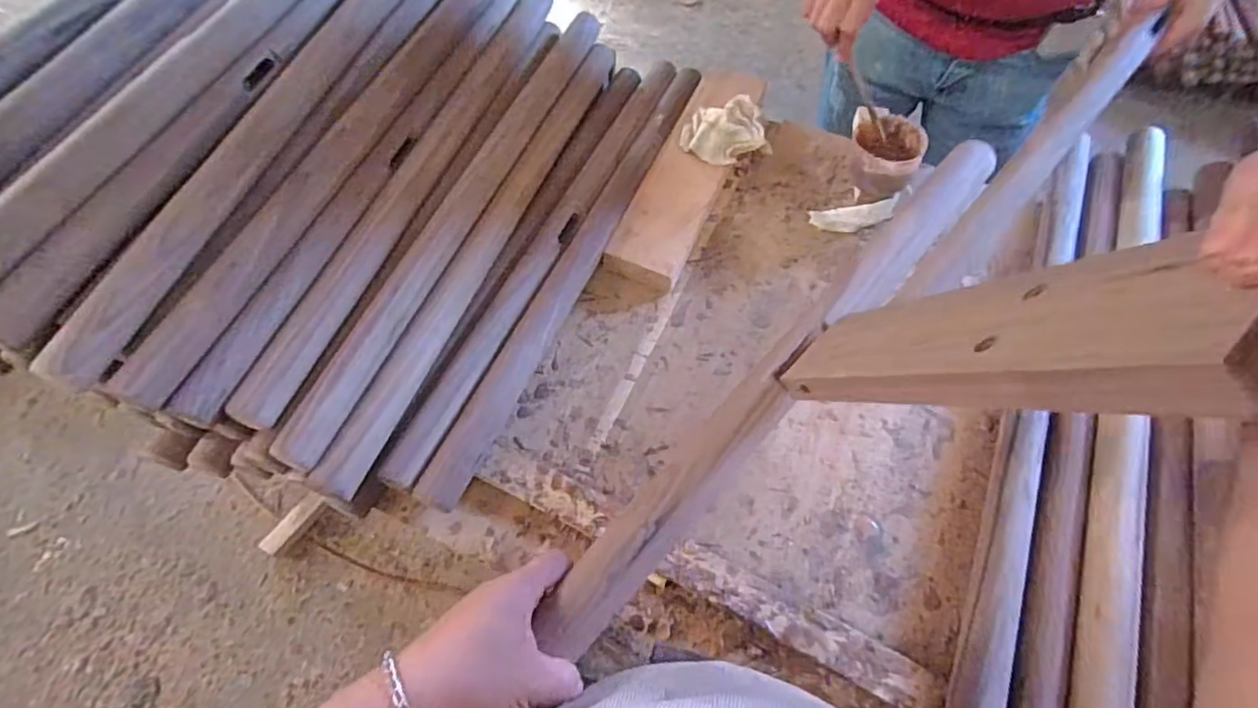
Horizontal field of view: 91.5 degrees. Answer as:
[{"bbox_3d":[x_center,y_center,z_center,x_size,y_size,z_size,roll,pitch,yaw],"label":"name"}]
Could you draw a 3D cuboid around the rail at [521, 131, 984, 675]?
[{"bbox_3d":[0.131,-0.003,0.456,0.045,0.024,0.528,39,69,18],"label":"rail"}]

